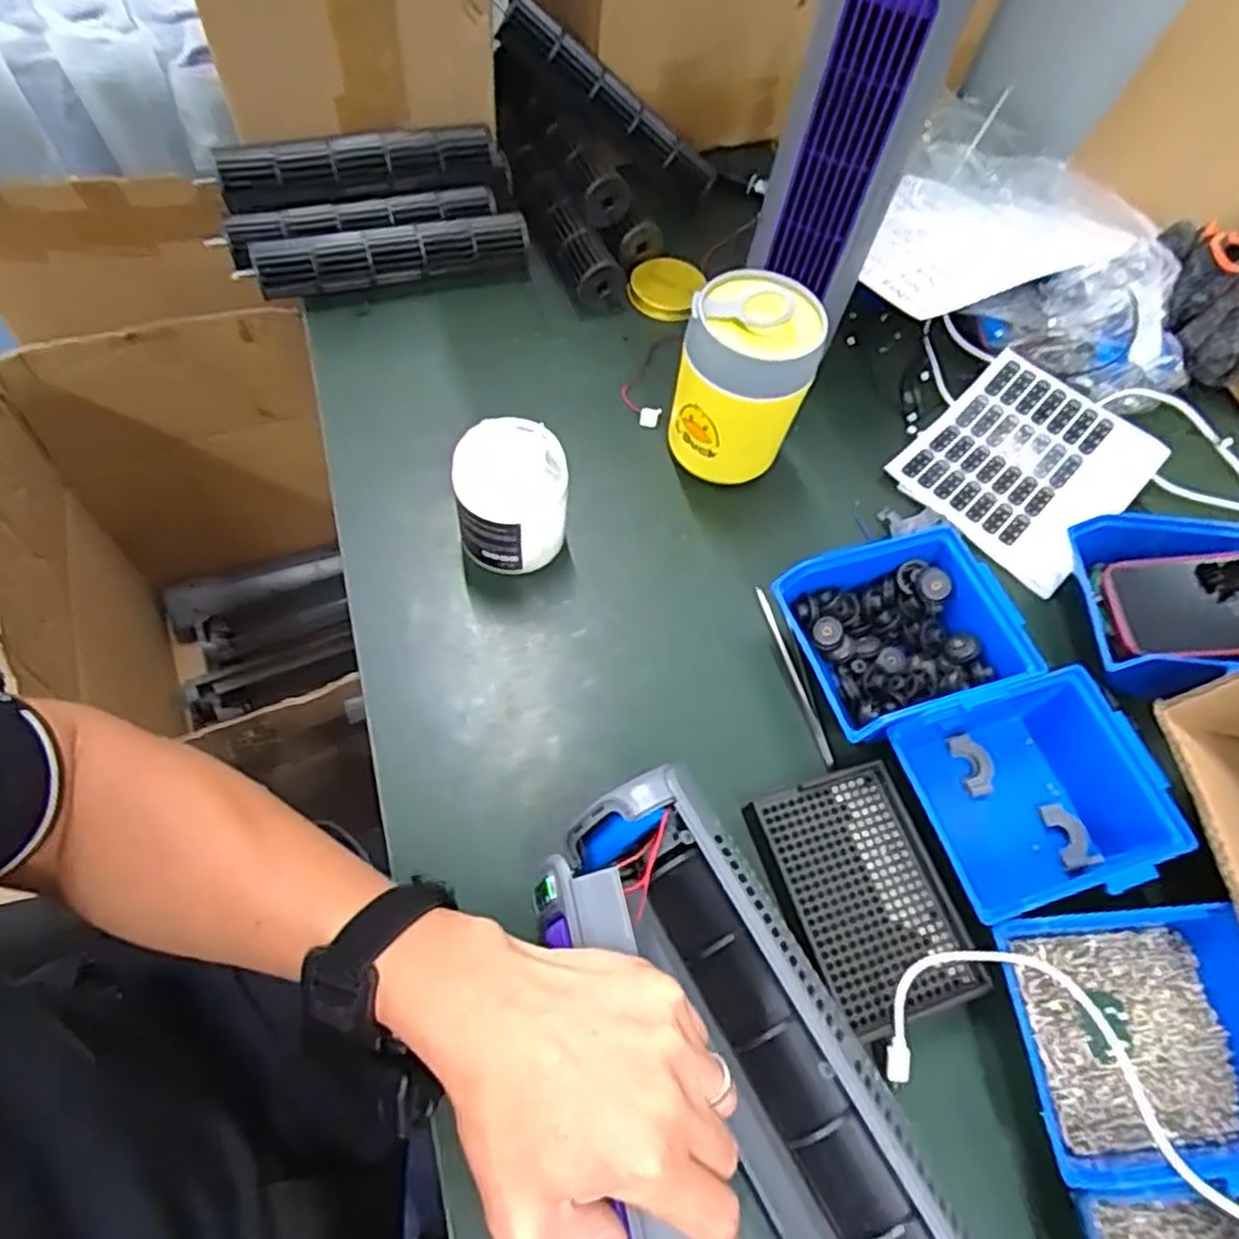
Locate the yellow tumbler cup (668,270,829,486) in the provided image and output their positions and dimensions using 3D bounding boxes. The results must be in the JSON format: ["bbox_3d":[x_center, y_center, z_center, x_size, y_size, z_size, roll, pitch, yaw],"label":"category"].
[{"bbox_3d":[0.088,-0.166,0.553,0.093,0.136,0.083,6,62,0],"label":"yellow tumbler cup"}]

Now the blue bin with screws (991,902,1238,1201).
[{"bbox_3d":[0.269,0.216,0.393,0.131,0.057,0.115,-2,61,-7],"label":"blue bin with screws"}]

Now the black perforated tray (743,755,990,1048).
[{"bbox_3d":[0.140,0.157,0.435,0.092,0.017,0.133,-15,64,-11],"label":"black perforated tray"}]

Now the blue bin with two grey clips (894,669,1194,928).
[{"bbox_3d":[0.241,0.105,0.455,0.137,0.069,0.127,-17,64,-12],"label":"blue bin with two grey clips"}]

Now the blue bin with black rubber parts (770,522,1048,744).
[{"bbox_3d":[0.185,0.013,0.498,0.139,0.065,0.117,-16,64,-11],"label":"blue bin with black rubber parts"}]

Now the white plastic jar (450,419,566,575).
[{"bbox_3d":[-0.073,-0.080,0.520,0.073,0.084,0.072,1,62,-2],"label":"white plastic jar"}]

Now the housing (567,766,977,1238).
[{"bbox_3d":[0.078,0.221,0.360,0.069,0.080,0.303,-25,67,-18],"label":"housing"}]

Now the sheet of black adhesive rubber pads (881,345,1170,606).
[{"bbox_3d":[0.335,-0.128,0.624,0.192,0.025,0.157,-41,71,-21],"label":"sheet of black adhesive rubber pads"}]

